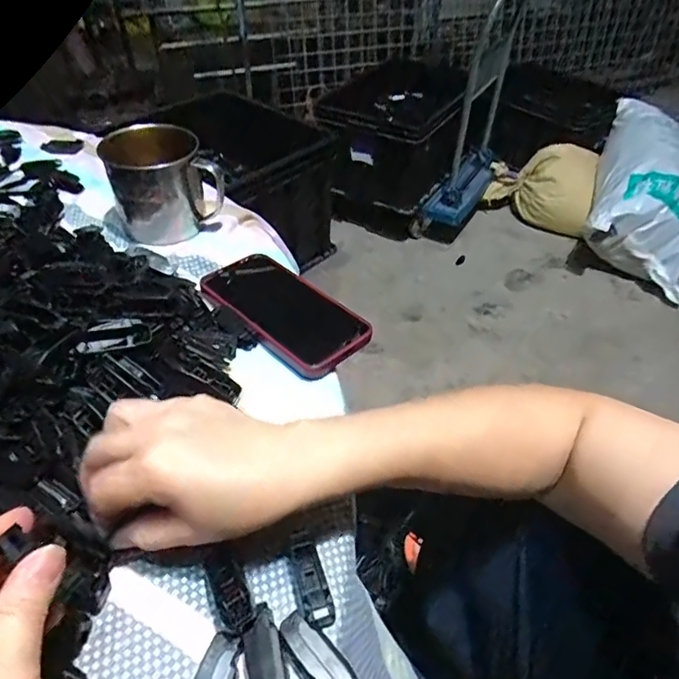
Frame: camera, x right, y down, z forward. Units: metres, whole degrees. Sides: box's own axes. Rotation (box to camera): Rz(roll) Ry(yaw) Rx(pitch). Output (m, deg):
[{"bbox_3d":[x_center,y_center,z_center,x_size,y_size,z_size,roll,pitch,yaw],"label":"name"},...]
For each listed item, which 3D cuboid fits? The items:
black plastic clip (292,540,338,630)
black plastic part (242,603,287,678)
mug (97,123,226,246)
[{"bbox_3d":[-0.015,0.133,0.285,0.015,0.006,0.049,-12,47,-14],"label":"black plastic clip"},{"bbox_3d":[-0.036,0.160,0.253,0.018,0.004,0.052,-13,47,-14],"label":"black plastic part"},{"bbox_3d":[-0.182,-0.164,0.529,0.100,0.096,0.084,-19,49,-19],"label":"mug"}]

